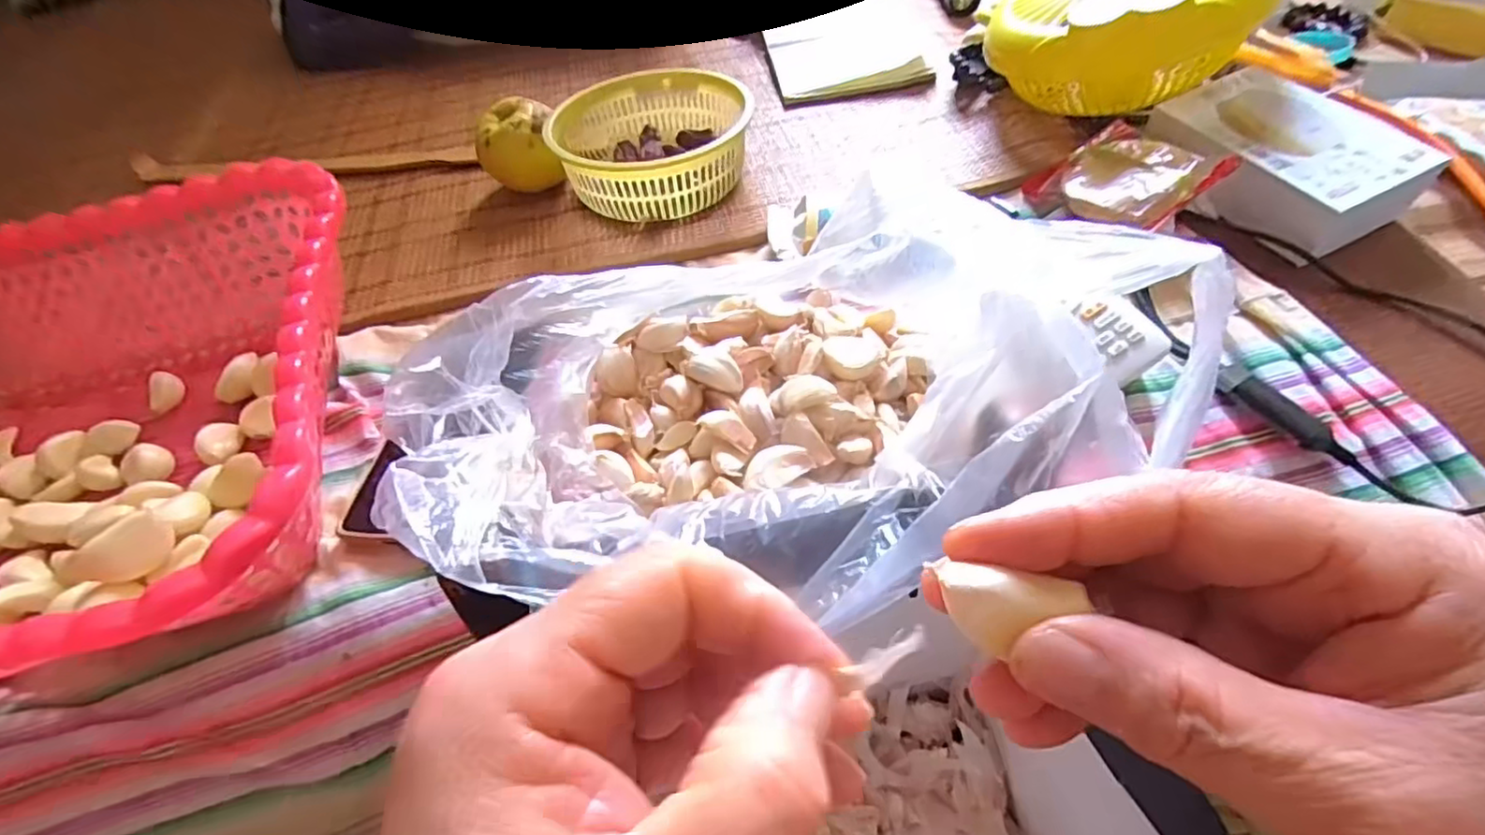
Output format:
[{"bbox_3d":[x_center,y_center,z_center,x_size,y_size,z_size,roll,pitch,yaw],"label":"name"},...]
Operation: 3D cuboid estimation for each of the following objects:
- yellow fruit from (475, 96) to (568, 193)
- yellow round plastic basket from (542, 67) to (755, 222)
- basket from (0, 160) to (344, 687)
[{"bbox_3d":[-0.172,-0.203,0.504,0.061,0.064,0.053,-14,51,-5],"label":"yellow fruit"},{"bbox_3d":[-0.072,-0.219,0.506,0.149,0.048,0.133,-15,51,-6],"label":"yellow round plastic basket"},{"bbox_3d":[-0.349,0.010,0.342,0.282,0.109,0.292,-16,51,-7],"label":"basket"}]

